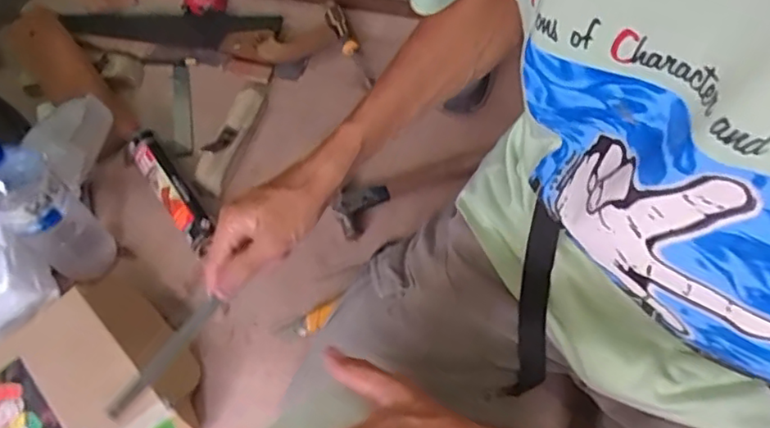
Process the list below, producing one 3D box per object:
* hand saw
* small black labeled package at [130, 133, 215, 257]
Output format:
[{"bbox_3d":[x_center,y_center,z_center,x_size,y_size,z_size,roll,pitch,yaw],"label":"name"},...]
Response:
[{"bbox_3d":[-0.314,-0.318,1.029,0.447,0.027,0.099,7,61,4],"label":"hand saw"},{"bbox_3d":[-0.305,-0.034,0.869,0.048,0.057,0.211,-33,66,-17],"label":"small black labeled package"}]

